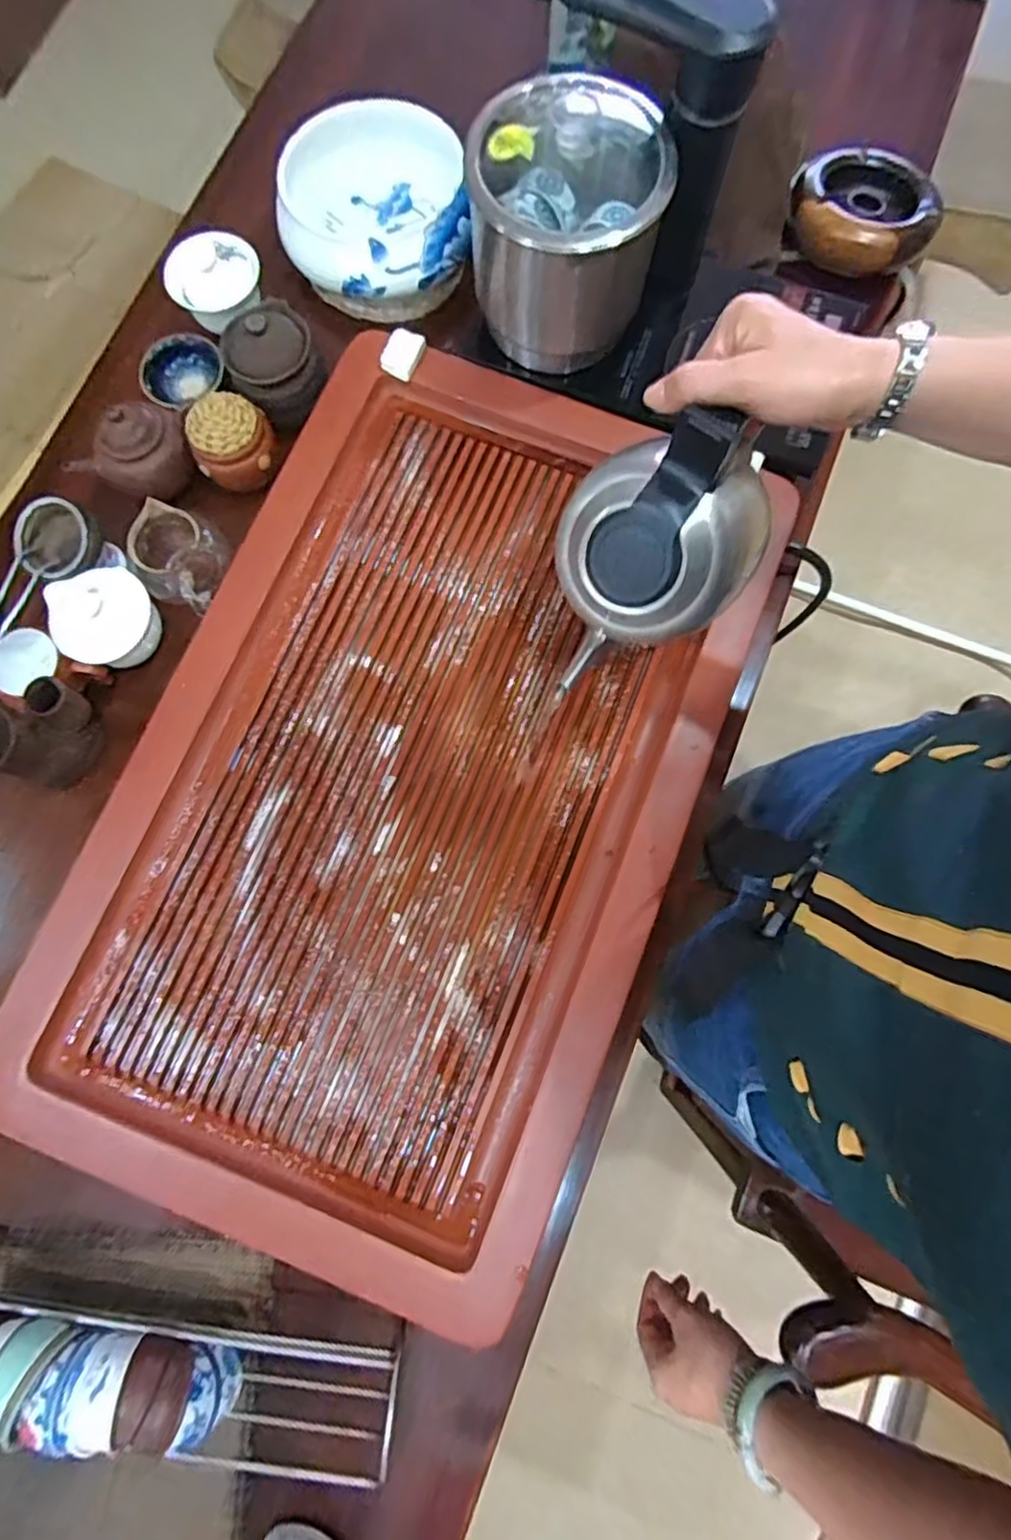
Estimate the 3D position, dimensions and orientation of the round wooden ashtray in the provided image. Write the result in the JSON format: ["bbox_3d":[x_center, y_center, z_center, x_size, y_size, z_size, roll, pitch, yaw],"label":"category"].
[{"bbox_3d":[0.382,-0.599,0.693,0.152,0.050,0.145,0,79,0],"label":"round wooden ashtray"}]

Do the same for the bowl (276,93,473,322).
[{"bbox_3d":[-0.138,-0.583,0.685,0.181,0.085,0.186,0,79,0],"label":"bowl"}]

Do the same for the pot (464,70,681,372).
[{"bbox_3d":[0.054,-0.474,0.581,0.155,0.168,0.160,0,79,0],"label":"pot"}]

